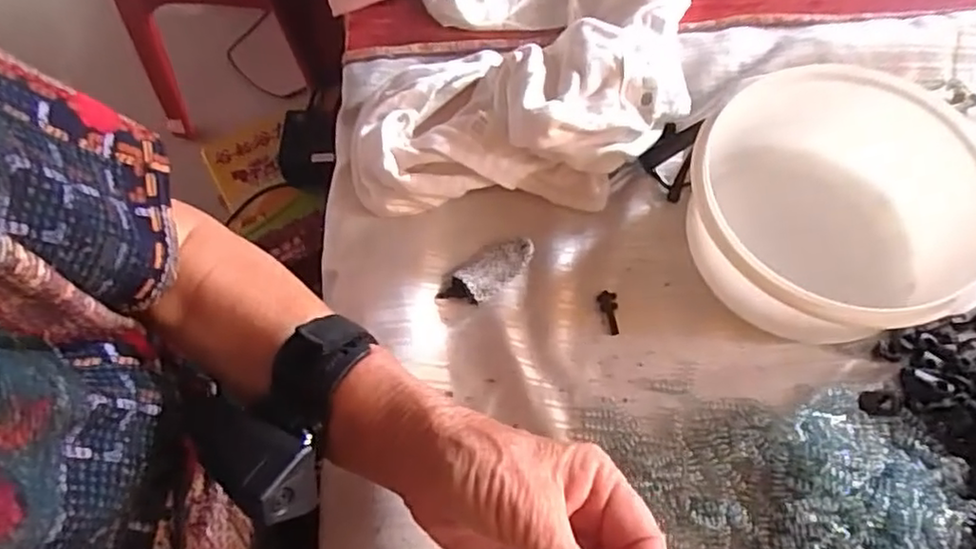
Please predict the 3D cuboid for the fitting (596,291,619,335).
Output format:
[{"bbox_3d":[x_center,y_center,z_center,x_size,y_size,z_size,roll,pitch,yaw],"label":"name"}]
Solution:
[{"bbox_3d":[0.076,0.023,0.400,0.011,0.004,0.030,-5,63,0],"label":"fitting"}]

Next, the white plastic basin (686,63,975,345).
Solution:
[{"bbox_3d":[0.199,-0.036,0.380,0.136,0.085,0.160,7,67,4],"label":"white plastic basin"}]

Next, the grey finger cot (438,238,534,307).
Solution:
[{"bbox_3d":[0.001,-0.001,0.411,0.066,0.006,0.025,-37,67,-16],"label":"grey finger cot"}]

